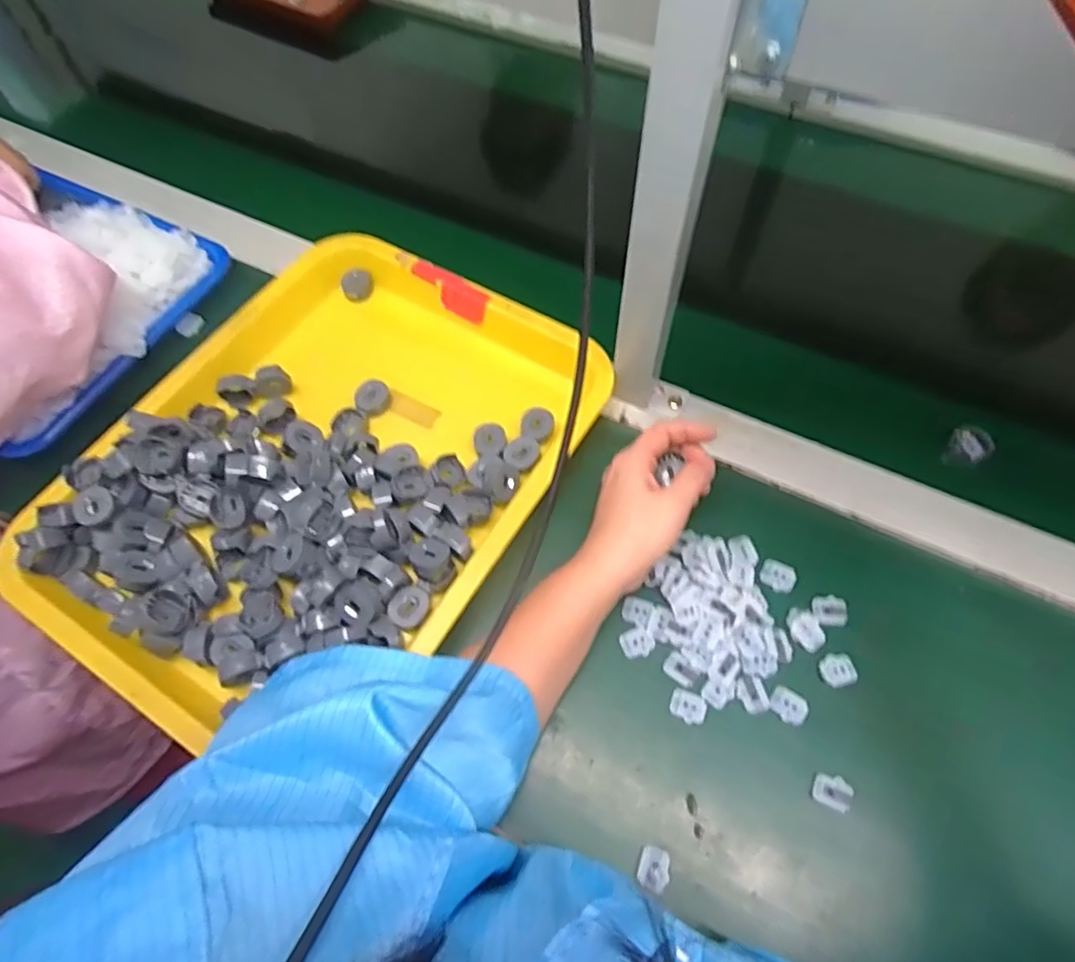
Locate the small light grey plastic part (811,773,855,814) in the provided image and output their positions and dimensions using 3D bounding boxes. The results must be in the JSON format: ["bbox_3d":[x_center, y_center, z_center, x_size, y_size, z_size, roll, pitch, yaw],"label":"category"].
[{"bbox_3d":[0.176,0.185,0.369,0.021,0.007,0.018,25,66,14],"label":"small light grey plastic part"}]

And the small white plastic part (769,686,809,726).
[{"bbox_3d":[0.159,0.142,0.392,0.022,0.004,0.019,27,67,15],"label":"small white plastic part"}]

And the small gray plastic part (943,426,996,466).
[{"bbox_3d":[0.339,-0.026,0.487,0.029,0.015,0.032,28,67,16],"label":"small gray plastic part"}]

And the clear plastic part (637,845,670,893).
[{"bbox_3d":[0.067,0.221,0.355,0.018,0.005,0.021,23,66,13],"label":"clear plastic part"}]

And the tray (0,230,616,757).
[{"bbox_3d":[-0.152,-0.012,0.464,0.311,0.053,0.392,25,66,15],"label":"tray"}]

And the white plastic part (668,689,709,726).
[{"bbox_3d":[0.097,0.143,0.394,0.022,0.004,0.018,22,65,13],"label":"white plastic part"}]

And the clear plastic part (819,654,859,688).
[{"bbox_3d":[0.195,0.123,0.402,0.020,0.007,0.019,-19,63,-7],"label":"clear plastic part"}]

